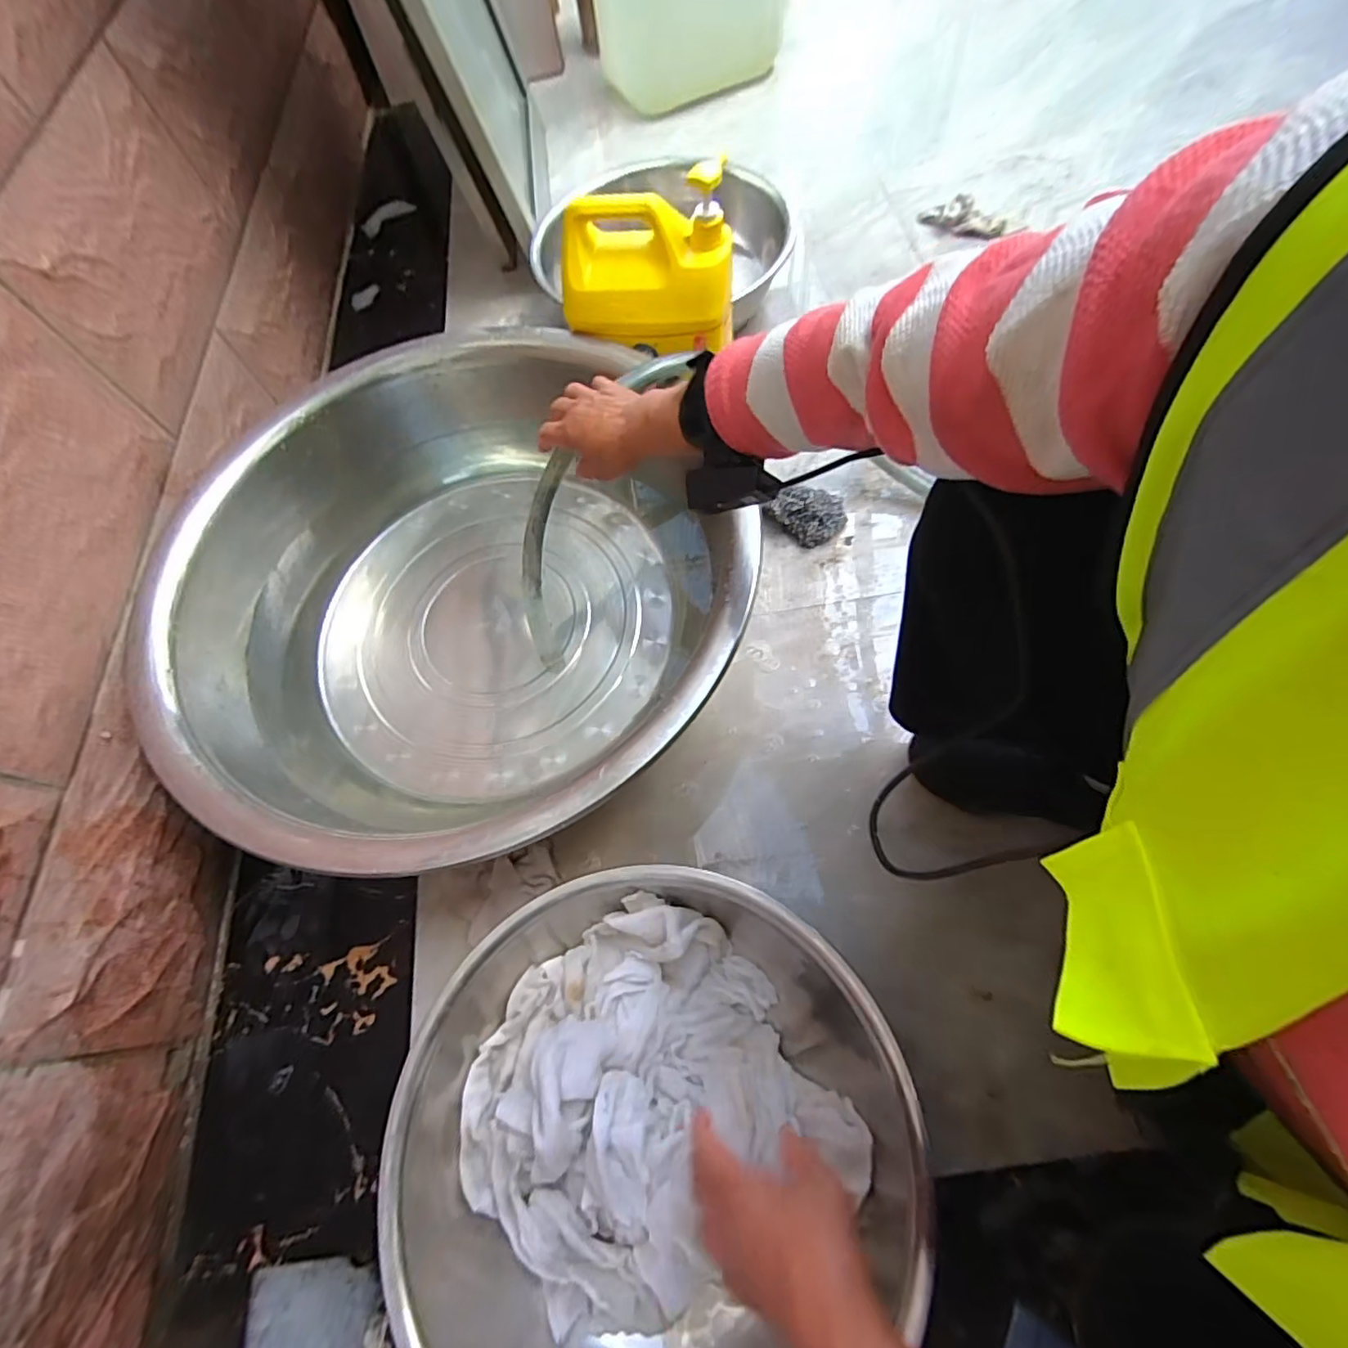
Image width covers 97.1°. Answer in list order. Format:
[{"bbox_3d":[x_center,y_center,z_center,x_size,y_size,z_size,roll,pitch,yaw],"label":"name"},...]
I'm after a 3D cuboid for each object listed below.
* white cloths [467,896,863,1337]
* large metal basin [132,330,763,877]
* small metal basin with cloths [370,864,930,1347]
[{"bbox_3d":[-0.026,0.356,0.487,0.275,0.082,0.267,-43,72,-13],"label":"white cloths"},{"bbox_3d":[-0.227,-0.089,0.651,0.550,0.195,0.574,-1,68,3],"label":"large metal basin"},{"bbox_3d":[-0.023,0.369,0.482,0.388,0.123,0.387,-1,68,3],"label":"small metal basin with cloths"}]

